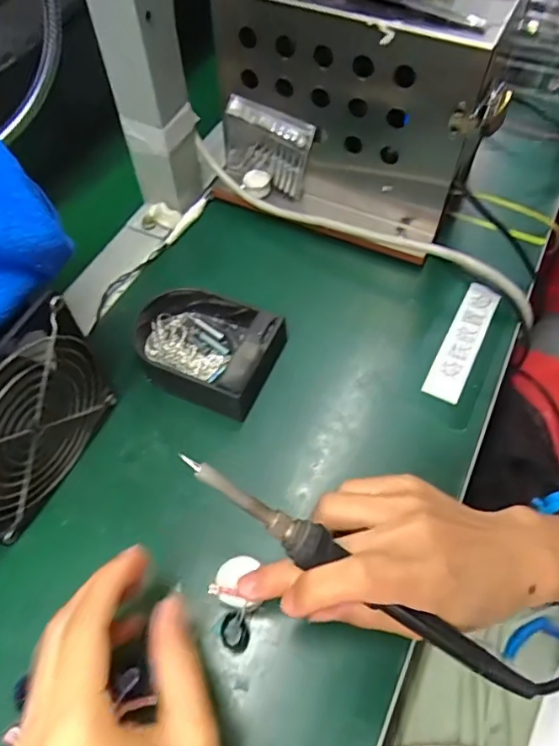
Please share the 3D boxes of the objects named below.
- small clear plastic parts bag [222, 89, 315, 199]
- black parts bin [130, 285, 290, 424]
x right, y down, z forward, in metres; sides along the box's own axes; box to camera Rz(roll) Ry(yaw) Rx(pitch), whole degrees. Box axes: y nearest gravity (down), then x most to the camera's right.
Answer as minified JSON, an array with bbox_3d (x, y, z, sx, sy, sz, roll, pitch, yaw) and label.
[{"bbox_3d":[-0.010,-0.188,0.455,0.077,0.072,0.011,22,61,14],"label":"small clear plastic parts bag"},{"bbox_3d":[-0.056,-0.026,0.392,0.121,0.036,0.091,24,62,15],"label":"black parts bin"}]

